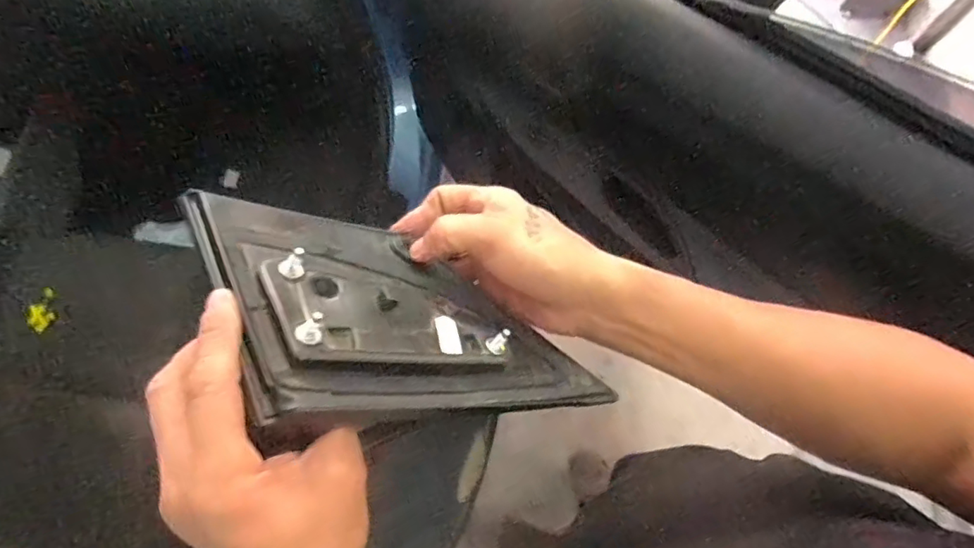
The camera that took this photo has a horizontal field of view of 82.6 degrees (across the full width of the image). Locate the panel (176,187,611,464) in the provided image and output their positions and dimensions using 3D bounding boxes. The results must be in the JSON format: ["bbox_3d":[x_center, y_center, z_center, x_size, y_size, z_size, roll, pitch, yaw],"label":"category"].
[{"bbox_3d":[-0.041,0.023,0.320,0.228,0.024,0.132,10,44,-32],"label":"panel"}]

